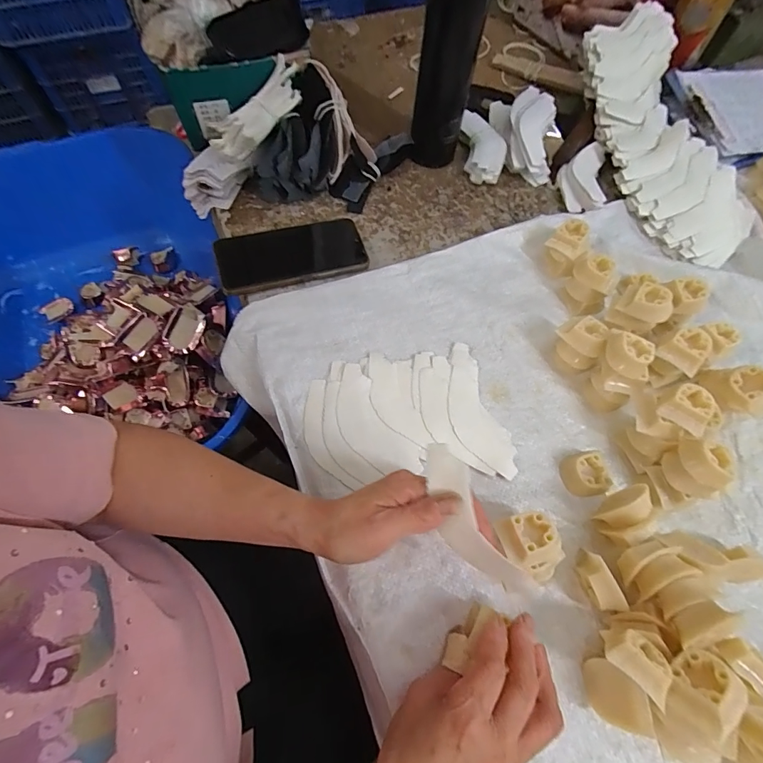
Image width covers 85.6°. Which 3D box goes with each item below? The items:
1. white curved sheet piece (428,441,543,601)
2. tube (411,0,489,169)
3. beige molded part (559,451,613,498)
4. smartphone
[{"bbox_3d":[0.056,0.093,0.263,0.034,0.006,0.110,-32,87,13],"label":"white curved sheet piece"},{"bbox_3d":[0.074,-0.359,0.465,0.060,0.220,0.051,10,63,1],"label":"tube"},{"bbox_3d":[0.183,0.084,0.371,0.035,0.018,0.037,-10,65,-9],"label":"beige molded part"},{"bbox_3d":[-0.100,-0.144,0.463,0.160,0.009,0.081,-16,66,-11],"label":"smartphone"}]

